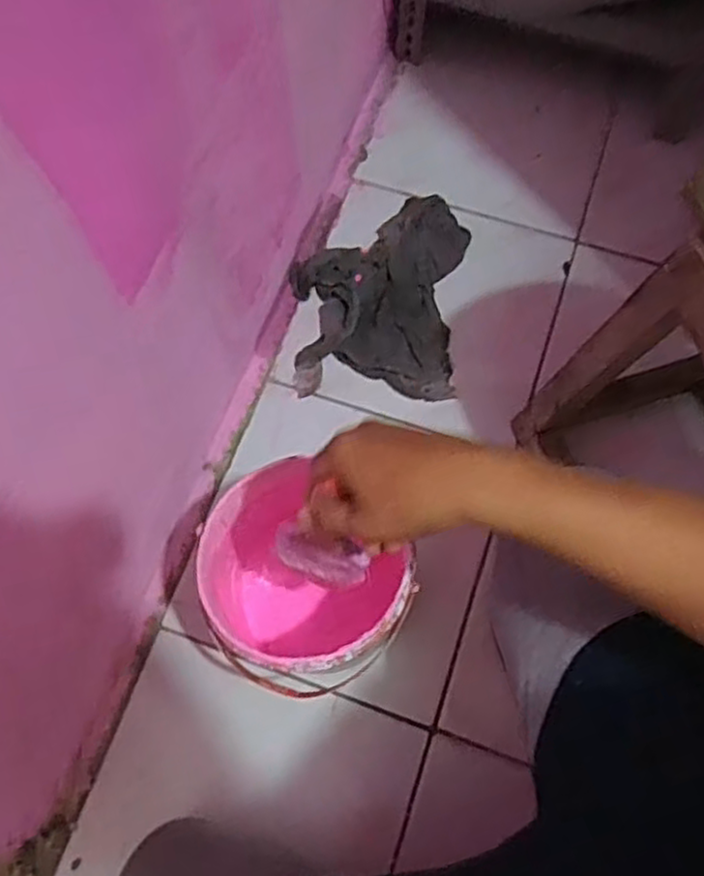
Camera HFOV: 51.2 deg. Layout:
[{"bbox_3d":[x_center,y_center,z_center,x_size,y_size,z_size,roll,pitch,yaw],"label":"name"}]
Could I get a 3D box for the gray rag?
[{"bbox_3d":[0.032,-0.180,0.884,0.197,0.028,0.265,3,71,1],"label":"gray rag"}]

